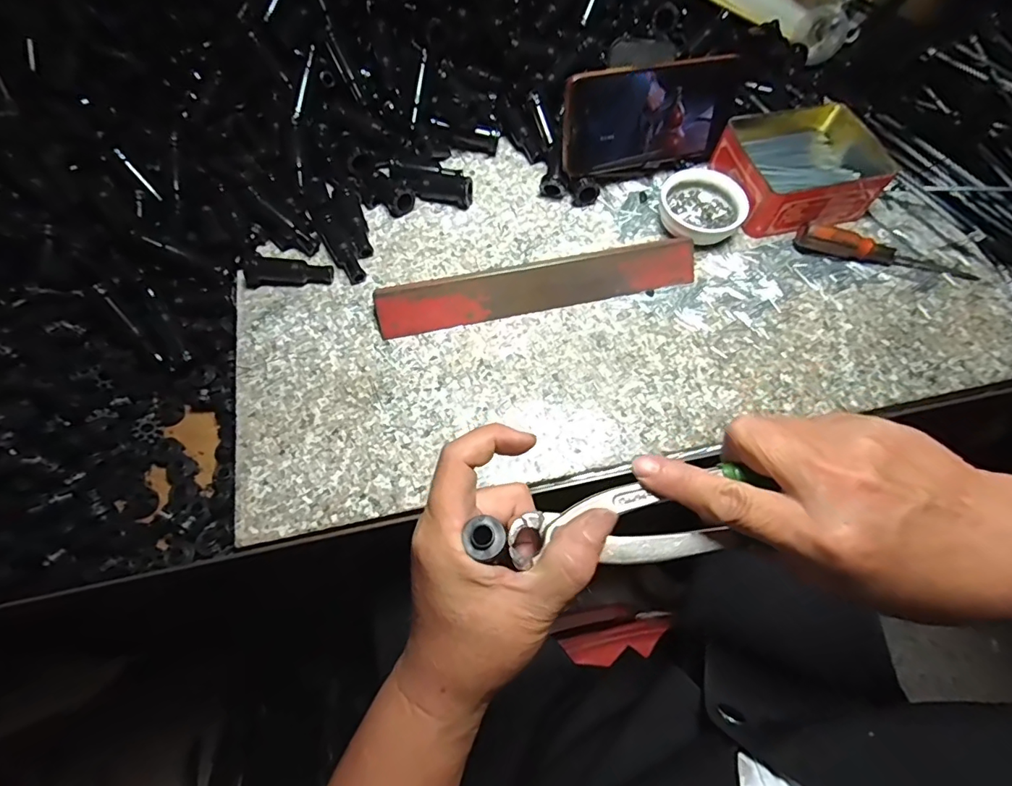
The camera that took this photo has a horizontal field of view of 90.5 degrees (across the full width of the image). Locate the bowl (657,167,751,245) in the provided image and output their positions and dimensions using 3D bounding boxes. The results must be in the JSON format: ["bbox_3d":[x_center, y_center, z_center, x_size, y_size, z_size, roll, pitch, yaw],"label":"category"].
[{"bbox_3d":[0.168,-0.161,0.436,0.067,0.026,0.077,-14,65,-8],"label":"bowl"}]

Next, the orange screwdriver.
[{"bbox_3d":[0.322,-0.117,0.420,0.151,0.023,0.015,11,64,5],"label":"orange screwdriver"}]

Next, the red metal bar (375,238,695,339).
[{"bbox_3d":[0.029,-0.084,0.397,0.255,0.024,0.029,-11,64,-6],"label":"red metal bar"}]

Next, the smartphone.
[{"bbox_3d":[0.128,-0.240,0.437,0.165,0.080,0.010,-14,42,-13],"label":"smartphone"}]

